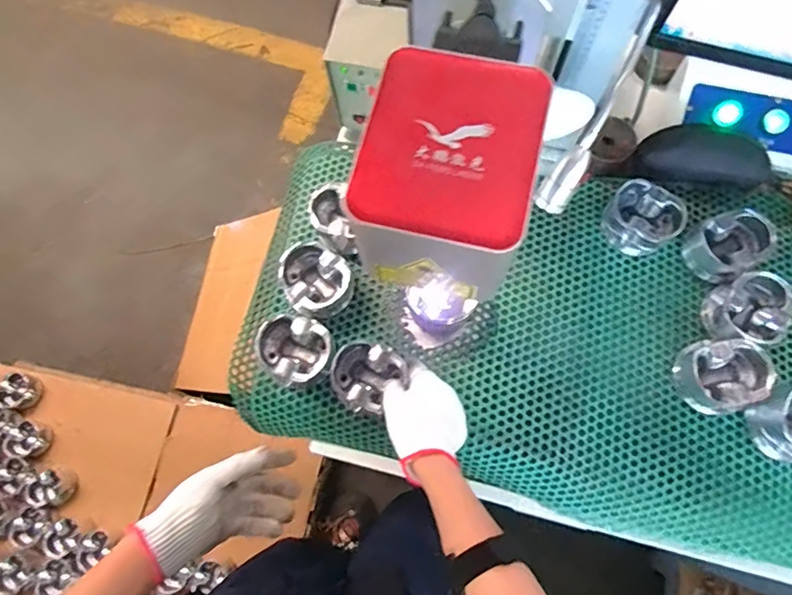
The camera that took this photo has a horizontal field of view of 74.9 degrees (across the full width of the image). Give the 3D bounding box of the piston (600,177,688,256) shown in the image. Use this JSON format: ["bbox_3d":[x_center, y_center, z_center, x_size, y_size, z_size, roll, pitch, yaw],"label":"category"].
[{"bbox_3d":[0.312,-0.098,0.653,0.087,0.049,0.074,38,78,12],"label":"piston"}]

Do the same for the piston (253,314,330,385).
[{"bbox_3d":[-0.117,0.064,0.616,0.083,0.058,0.075,8,74,4],"label":"piston"}]

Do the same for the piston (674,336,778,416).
[{"bbox_3d":[0.374,0.088,0.594,0.077,0.060,0.082,-1,74,2],"label":"piston"}]

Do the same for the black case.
[{"bbox_3d":[0.397,-0.187,0.675,0.167,0.037,0.070,5,74,3],"label":"black case"}]

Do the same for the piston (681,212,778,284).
[{"bbox_3d":[0.410,-0.064,0.638,0.082,0.057,0.073,-33,75,-7],"label":"piston"}]

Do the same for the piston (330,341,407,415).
[{"bbox_3d":[-0.032,0.092,0.599,0.084,0.050,0.077,-1,74,2],"label":"piston"}]

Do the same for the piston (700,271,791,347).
[{"bbox_3d":[0.417,0.019,0.612,0.083,0.063,0.080,-1,74,2],"label":"piston"}]

